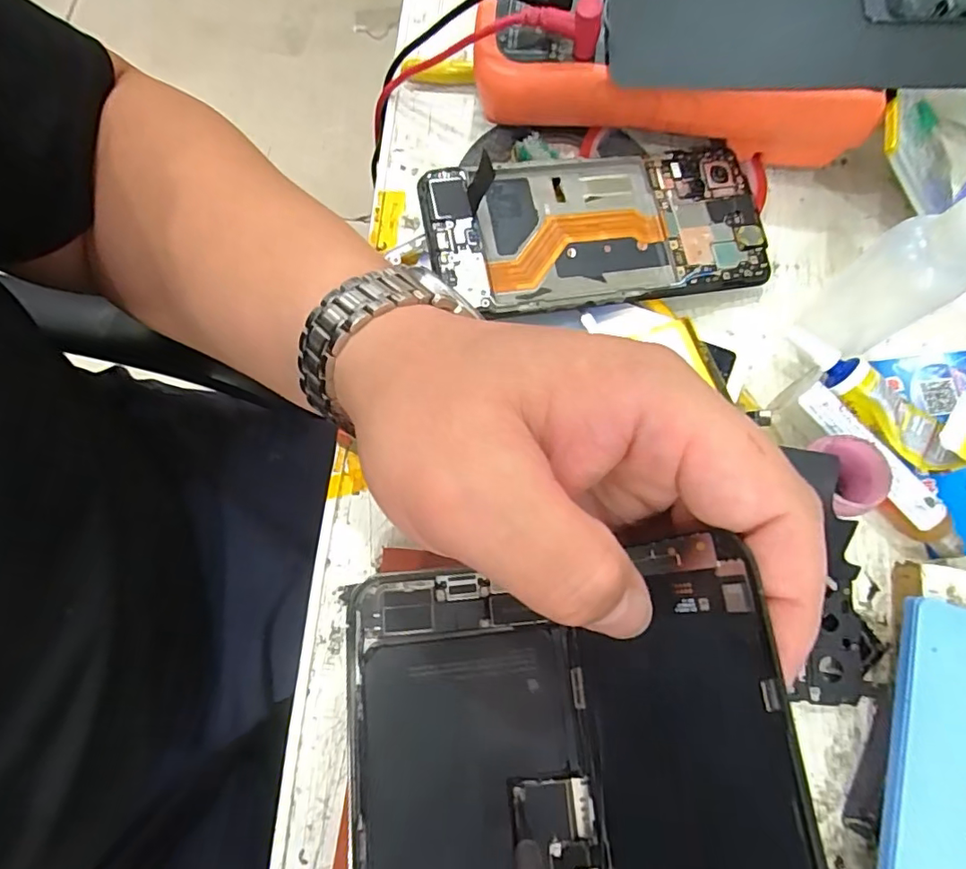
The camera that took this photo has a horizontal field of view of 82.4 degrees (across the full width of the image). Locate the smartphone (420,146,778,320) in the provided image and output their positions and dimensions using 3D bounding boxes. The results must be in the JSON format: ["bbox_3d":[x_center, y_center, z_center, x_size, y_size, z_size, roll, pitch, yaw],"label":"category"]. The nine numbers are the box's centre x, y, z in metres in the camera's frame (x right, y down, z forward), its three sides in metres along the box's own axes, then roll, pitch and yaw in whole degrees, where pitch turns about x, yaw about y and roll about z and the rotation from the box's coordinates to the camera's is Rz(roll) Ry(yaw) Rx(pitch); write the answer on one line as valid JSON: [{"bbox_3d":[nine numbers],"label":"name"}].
[{"bbox_3d":[0.052,-0.091,0.246,0.150,0.009,0.069,-9,80,-9],"label":"smartphone"}]

